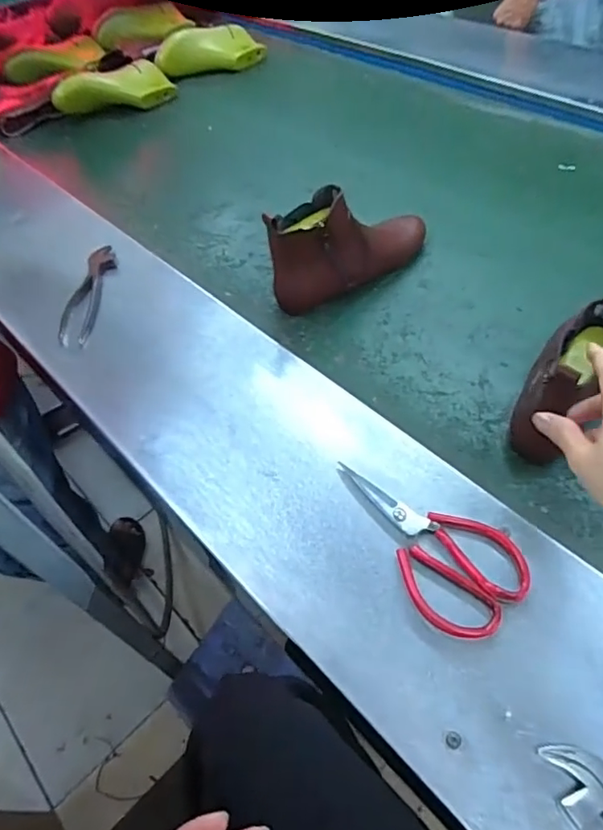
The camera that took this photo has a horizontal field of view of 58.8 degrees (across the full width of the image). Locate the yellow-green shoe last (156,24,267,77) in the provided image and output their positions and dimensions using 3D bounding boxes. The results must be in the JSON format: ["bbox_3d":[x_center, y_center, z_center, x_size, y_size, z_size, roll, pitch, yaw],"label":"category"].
[{"bbox_3d":[-0.214,-0.841,1.244,0.242,0.081,0.097,-21,56,-9],"label":"yellow-green shoe last"}]

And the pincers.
[{"bbox_3d":[-0.302,-0.174,0.765,0.049,0.014,0.199,2,53,6],"label":"pincers"}]

